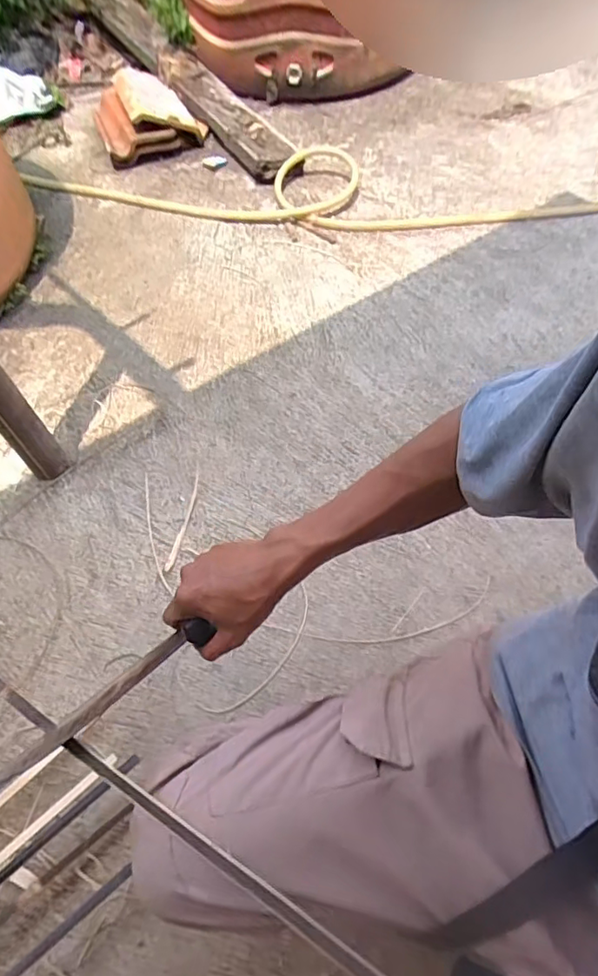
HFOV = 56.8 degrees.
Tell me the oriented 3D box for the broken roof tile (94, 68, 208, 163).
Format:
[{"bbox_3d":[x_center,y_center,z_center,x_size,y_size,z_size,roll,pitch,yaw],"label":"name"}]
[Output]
[{"bbox_3d":[-0.401,-0.990,1.466,0.251,0.152,0.264,-19,59,-13],"label":"broken roof tile"}]

